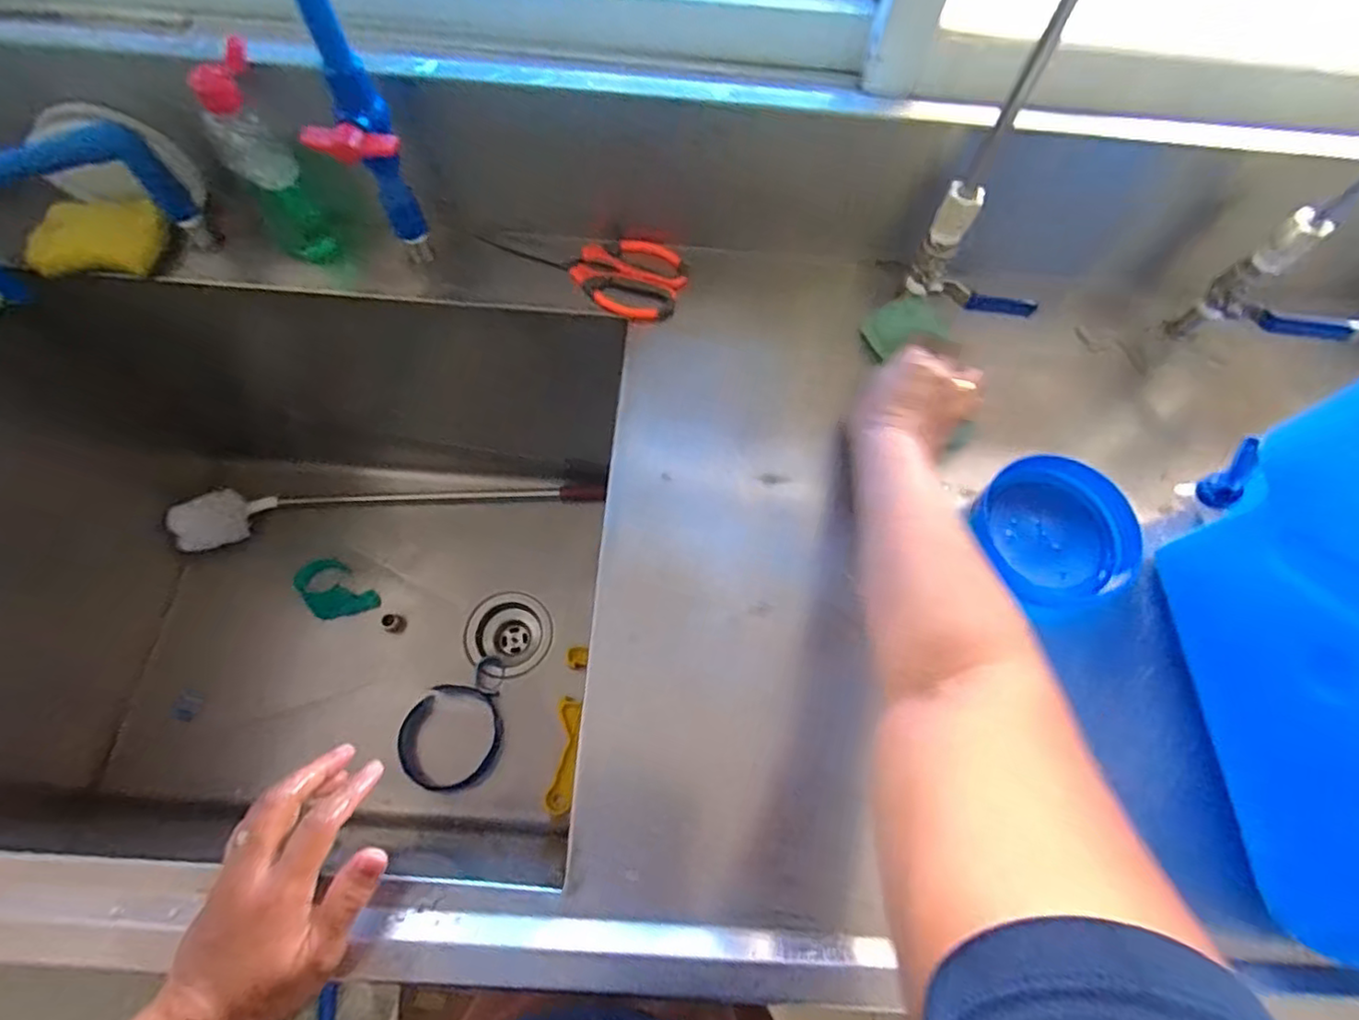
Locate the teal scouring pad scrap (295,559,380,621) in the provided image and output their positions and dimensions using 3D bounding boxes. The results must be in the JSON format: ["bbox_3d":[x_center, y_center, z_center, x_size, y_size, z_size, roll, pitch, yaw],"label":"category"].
[{"bbox_3d":[-0.466,0.112,0.851,0.105,0.028,0.070,37,71,12],"label":"teal scouring pad scrap"}]

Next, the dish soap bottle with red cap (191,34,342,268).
[{"bbox_3d":[-0.344,-0.286,0.530,0.059,0.168,0.050,-35,74,-15],"label":"dish soap bottle with red cap"}]

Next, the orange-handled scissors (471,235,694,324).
[{"bbox_3d":[-0.084,-0.237,0.597,0.182,0.019,0.084,20,69,5],"label":"orange-handled scissors"}]

